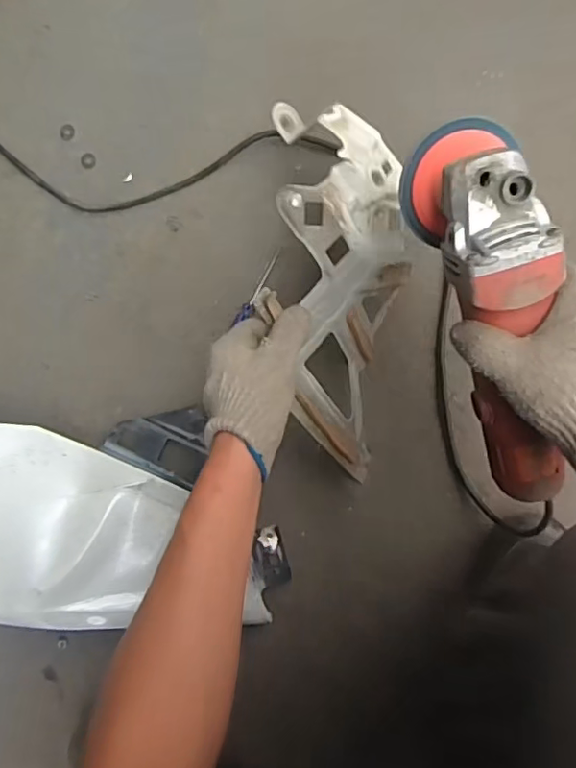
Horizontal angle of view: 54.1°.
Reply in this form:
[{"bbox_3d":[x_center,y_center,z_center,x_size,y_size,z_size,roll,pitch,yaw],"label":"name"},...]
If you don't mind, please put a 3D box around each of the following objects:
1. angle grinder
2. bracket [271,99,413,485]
[{"bbox_3d":[0.151,-0.040,0.408,0.072,0.083,0.281,-15,109,5],"label":"angle grinder"},{"bbox_3d":[0.046,-0.075,0.506,0.060,0.139,0.317,6,93,49],"label":"bracket"}]

